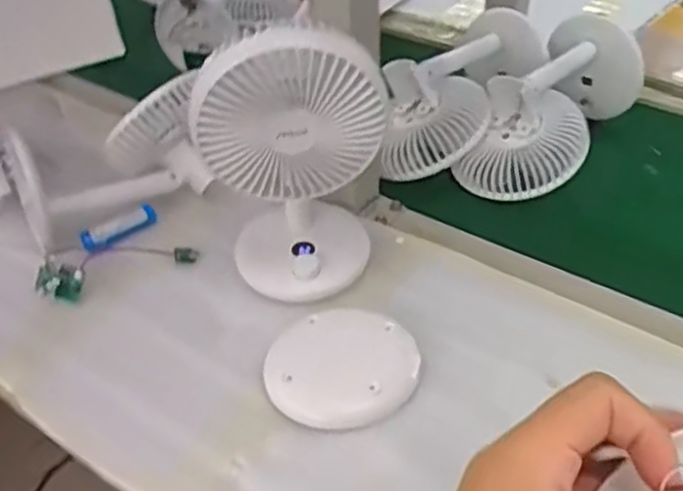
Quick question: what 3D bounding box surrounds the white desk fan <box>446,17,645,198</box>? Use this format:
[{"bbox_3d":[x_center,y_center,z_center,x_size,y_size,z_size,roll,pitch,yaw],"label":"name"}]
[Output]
[{"bbox_3d":[0.204,-0.131,0.691,0.091,0.085,0.204,26,52,29],"label":"white desk fan"}]

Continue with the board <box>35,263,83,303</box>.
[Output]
[{"bbox_3d":[-0.225,0.029,0.580,0.034,0.027,0.006,13,-4,-18],"label":"board"}]

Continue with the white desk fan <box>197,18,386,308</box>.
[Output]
[{"bbox_3d":[-0.033,-0.067,0.524,0.114,0.201,0.089,-8,43,-4],"label":"white desk fan"}]

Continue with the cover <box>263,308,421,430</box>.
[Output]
[{"bbox_3d":[-0.001,0.083,0.503,0.099,0.010,0.094,-6,44,6],"label":"cover"}]

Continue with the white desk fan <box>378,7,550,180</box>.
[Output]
[{"bbox_3d":[0.114,-0.148,0.710,0.090,0.087,0.216,25,51,28],"label":"white desk fan"}]

